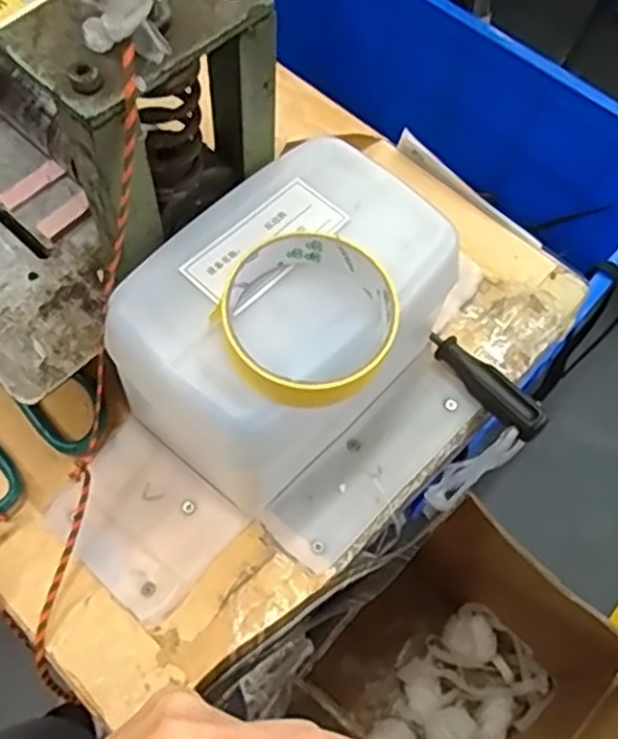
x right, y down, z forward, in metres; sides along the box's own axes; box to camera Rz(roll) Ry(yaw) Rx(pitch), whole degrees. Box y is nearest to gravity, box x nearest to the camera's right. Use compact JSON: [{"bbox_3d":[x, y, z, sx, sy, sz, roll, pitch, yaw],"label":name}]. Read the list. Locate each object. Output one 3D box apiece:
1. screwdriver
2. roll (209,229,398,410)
[{"bbox_3d":[0.122,0.009,0.504,0.021,0.022,0.096,-33,70,-18],"label":"screwdriver"},{"bbox_3d":[-0.001,-0.025,0.352,0.082,0.026,0.091,14,64,3],"label":"roll"}]

